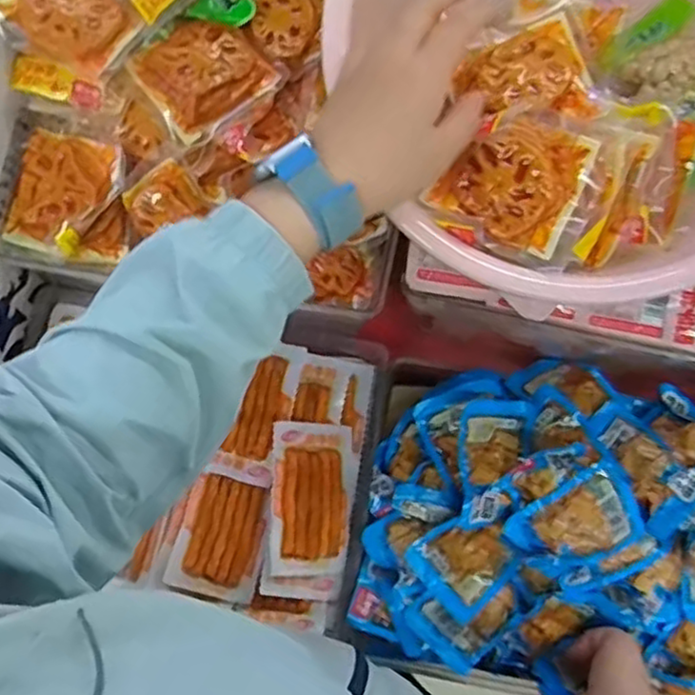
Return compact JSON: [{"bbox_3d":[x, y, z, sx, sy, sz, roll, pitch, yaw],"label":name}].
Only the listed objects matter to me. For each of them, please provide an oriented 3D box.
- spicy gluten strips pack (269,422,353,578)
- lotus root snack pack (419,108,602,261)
[{"bbox_3d":[-0.029,0.123,0.574,0.067,0.013,0.120,5,77,-19],"label":"spicy gluten strips pack"},{"bbox_3d":[0.102,-0.103,0.434,0.082,0.021,0.087,27,97,4],"label":"lotus root snack pack"}]

